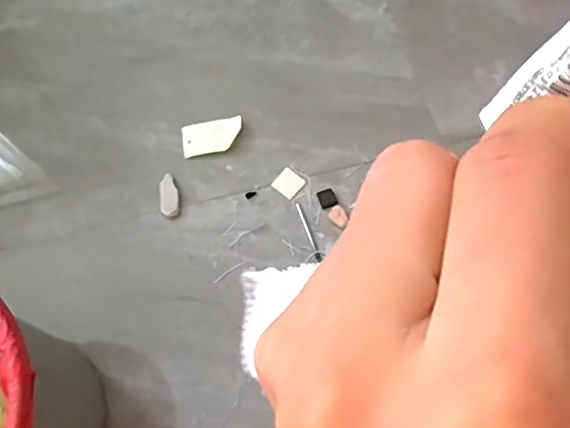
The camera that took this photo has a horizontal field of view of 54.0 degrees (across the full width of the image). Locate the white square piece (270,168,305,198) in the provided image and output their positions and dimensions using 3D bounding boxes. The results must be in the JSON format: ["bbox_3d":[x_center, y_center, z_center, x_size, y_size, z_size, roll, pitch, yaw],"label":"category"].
[{"bbox_3d":[0.005,-0.043,0.769,0.036,0.004,0.035,37,75,12],"label":"white square piece"}]

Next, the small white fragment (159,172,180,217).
[{"bbox_3d":[-0.157,-0.025,0.761,0.024,0.014,0.062,-7,70,-2],"label":"small white fragment"}]

